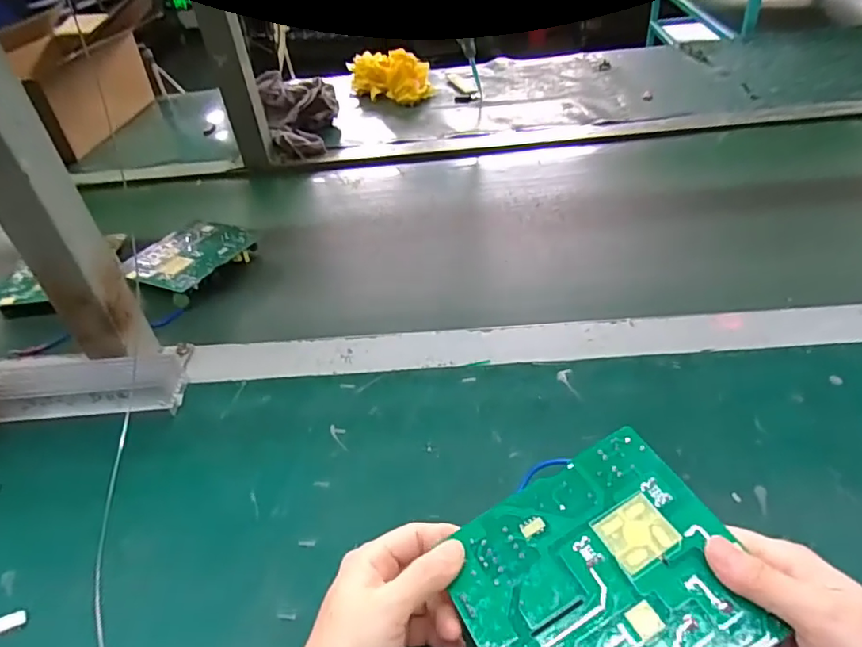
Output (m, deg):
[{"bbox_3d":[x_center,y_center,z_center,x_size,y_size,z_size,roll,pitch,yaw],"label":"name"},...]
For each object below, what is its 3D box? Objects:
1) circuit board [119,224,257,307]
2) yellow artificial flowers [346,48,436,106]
[{"bbox_3d":[-0.275,-0.074,0.630,0.104,0.026,0.125,15,44,25],"label":"circuit board"},{"bbox_3d":[-0.069,-0.461,1.030,0.163,0.077,0.093,28,51,36],"label":"yellow artificial flowers"}]

